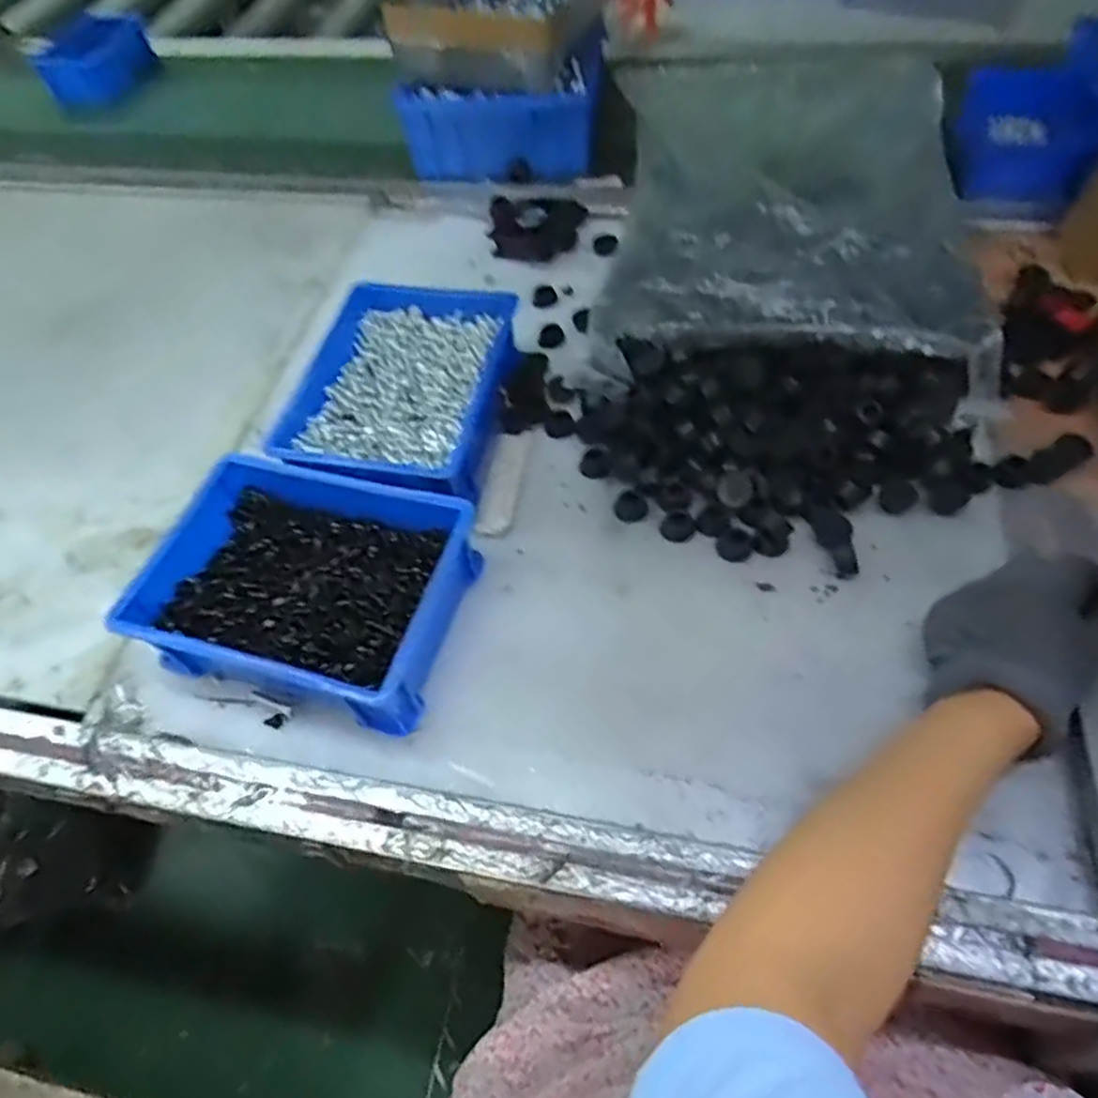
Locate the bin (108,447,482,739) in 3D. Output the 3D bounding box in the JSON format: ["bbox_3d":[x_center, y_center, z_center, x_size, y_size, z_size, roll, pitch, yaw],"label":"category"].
[{"bbox_3d":[-0.160,0.027,0.480,0.203,0.065,0.148,12,59,12],"label":"bin"}]

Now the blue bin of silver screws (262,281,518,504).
[{"bbox_3d":[-0.114,-0.124,0.567,0.158,0.054,0.209,5,58,8],"label":"blue bin of silver screws"}]

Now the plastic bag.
[{"bbox_3d":[0.203,-0.298,0.620,0.306,0.088,0.394,7,58,8],"label":"plastic bag"}]

